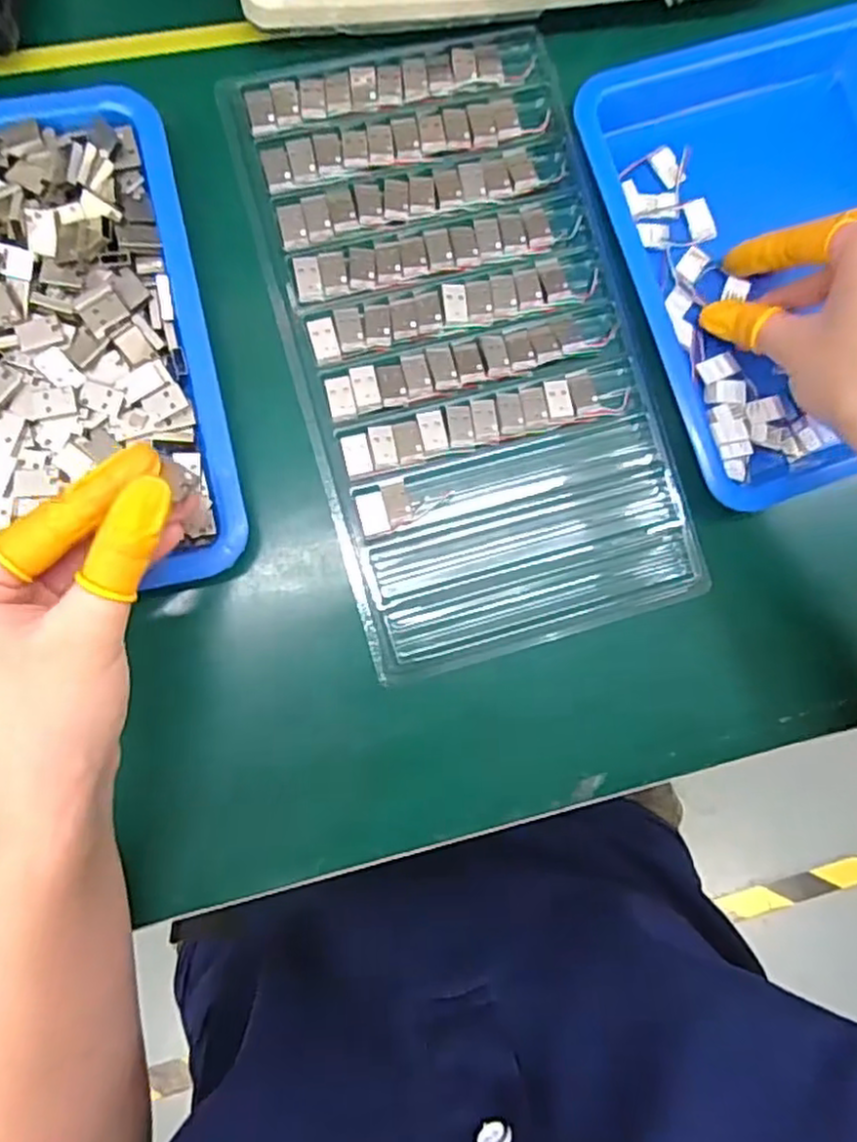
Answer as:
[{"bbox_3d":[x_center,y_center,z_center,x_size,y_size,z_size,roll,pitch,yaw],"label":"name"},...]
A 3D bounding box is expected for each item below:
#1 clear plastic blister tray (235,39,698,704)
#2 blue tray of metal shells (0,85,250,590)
[{"bbox_3d":[0.017,-0.107,0.333,0.157,0.009,0.287,-16,89,-6],"label":"clear plastic blister tray"},{"bbox_3d":[-0.181,-0.092,0.303,0.172,0.028,0.213,-12,89,-6],"label":"blue tray of metal shells"}]

